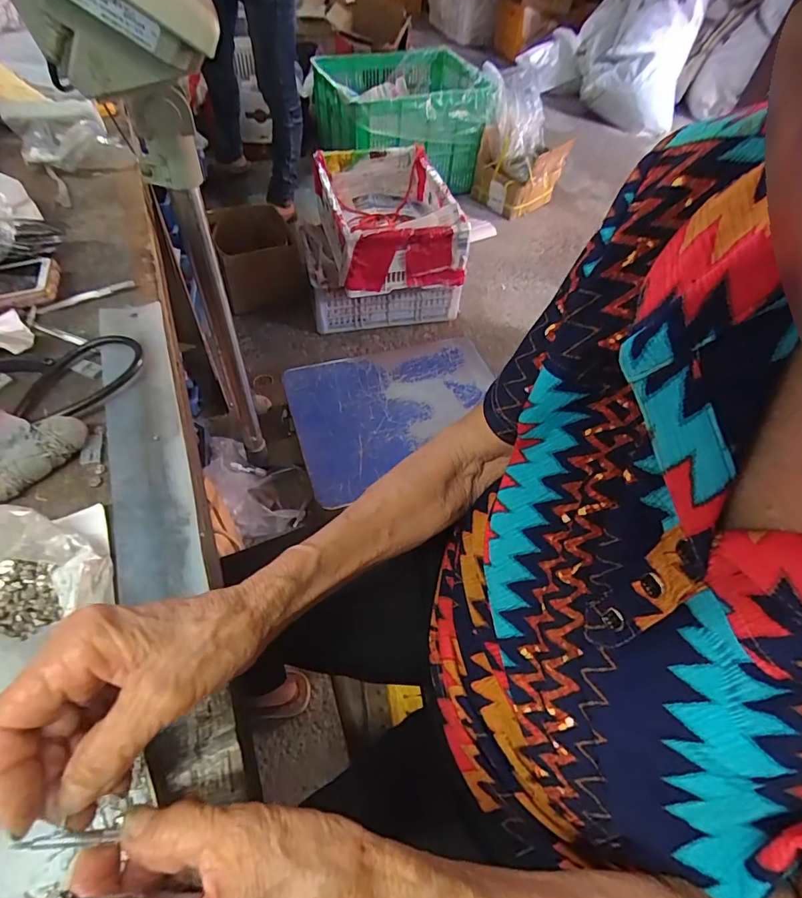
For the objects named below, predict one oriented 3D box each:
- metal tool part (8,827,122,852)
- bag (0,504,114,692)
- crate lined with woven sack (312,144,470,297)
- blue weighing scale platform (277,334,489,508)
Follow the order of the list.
[{"bbox_3d":[-0.129,0.151,0.182,0.034,0.004,0.005,10,51,-23],"label":"metal tool part"},{"bbox_3d":[-0.222,0.076,0.265,0.082,0.050,0.082,27,57,14],"label":"bag"},{"bbox_3d":[-0.040,-0.636,1.302,0.328,0.203,0.430,-9,56,-11],"label":"crate lined with woven sack"},{"bbox_3d":[0.002,-0.103,1.117,0.504,0.021,0.370,-17,58,-16],"label":"blue weighing scale platform"}]

